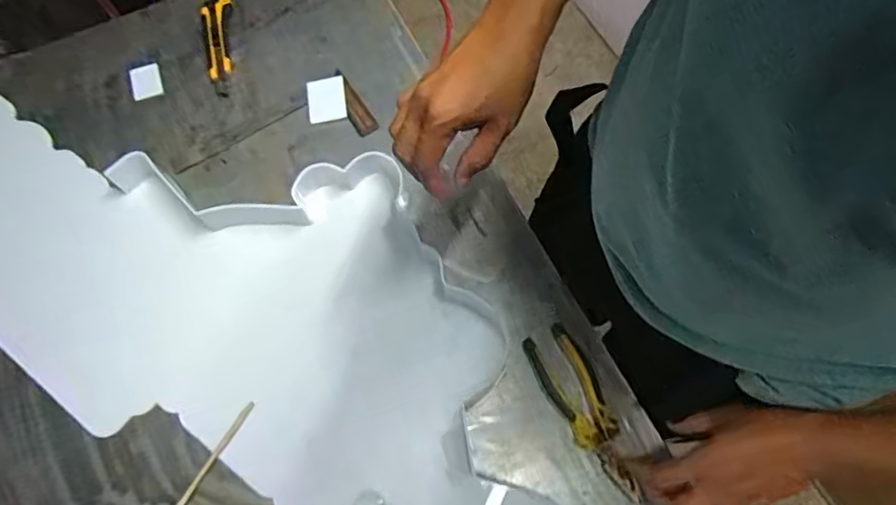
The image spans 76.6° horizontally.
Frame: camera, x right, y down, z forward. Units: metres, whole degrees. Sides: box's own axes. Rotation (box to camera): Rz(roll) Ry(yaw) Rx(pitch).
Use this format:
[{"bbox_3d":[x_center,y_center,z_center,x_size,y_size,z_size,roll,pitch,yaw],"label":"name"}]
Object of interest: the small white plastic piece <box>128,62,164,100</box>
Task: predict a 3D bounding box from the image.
[{"bbox_3d":[-0.417,-0.237,0.784,0.042,0.006,0.052,-19,71,-5],"label":"small white plastic piece"}]

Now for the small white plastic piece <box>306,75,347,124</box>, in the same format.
[{"bbox_3d":[-0.162,-0.205,0.758,0.049,0.009,0.062,-9,70,-2],"label":"small white plastic piece"}]

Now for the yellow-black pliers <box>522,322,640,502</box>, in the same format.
[{"bbox_3d":[0.146,0.167,0.606,0.061,0.029,0.186,-23,71,-7],"label":"yellow-black pliers"}]

